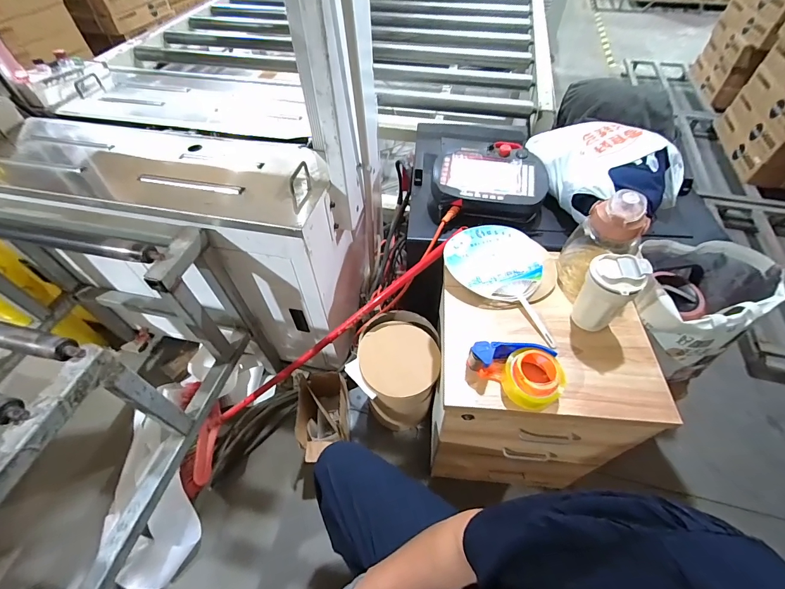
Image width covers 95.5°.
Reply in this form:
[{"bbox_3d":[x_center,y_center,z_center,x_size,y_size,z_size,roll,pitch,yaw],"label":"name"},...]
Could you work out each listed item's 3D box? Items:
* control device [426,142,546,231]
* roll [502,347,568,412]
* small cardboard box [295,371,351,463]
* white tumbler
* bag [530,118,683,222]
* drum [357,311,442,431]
[{"bbox_3d":[0.238,-0.278,0.896,0.278,0.074,0.231,4,52,5],"label":"control device"},{"bbox_3d":[0.246,0.147,0.621,0.104,0.061,0.094,31,59,23],"label":"roll"},{"bbox_3d":[-0.197,0.366,1.059,0.145,0.174,0.239,-6,52,-3],"label":"small cardboard box"},{"bbox_3d":[0.389,0.001,0.663,0.088,0.156,0.076,37,61,26],"label":"white tumbler"},{"bbox_3d":[0.516,-0.320,0.868,0.266,0.129,0.328,-14,53,-9],"label":"bag"},{"bbox_3d":[0.015,0.242,1.030,0.196,0.354,0.244,2,52,3],"label":"drum"}]

